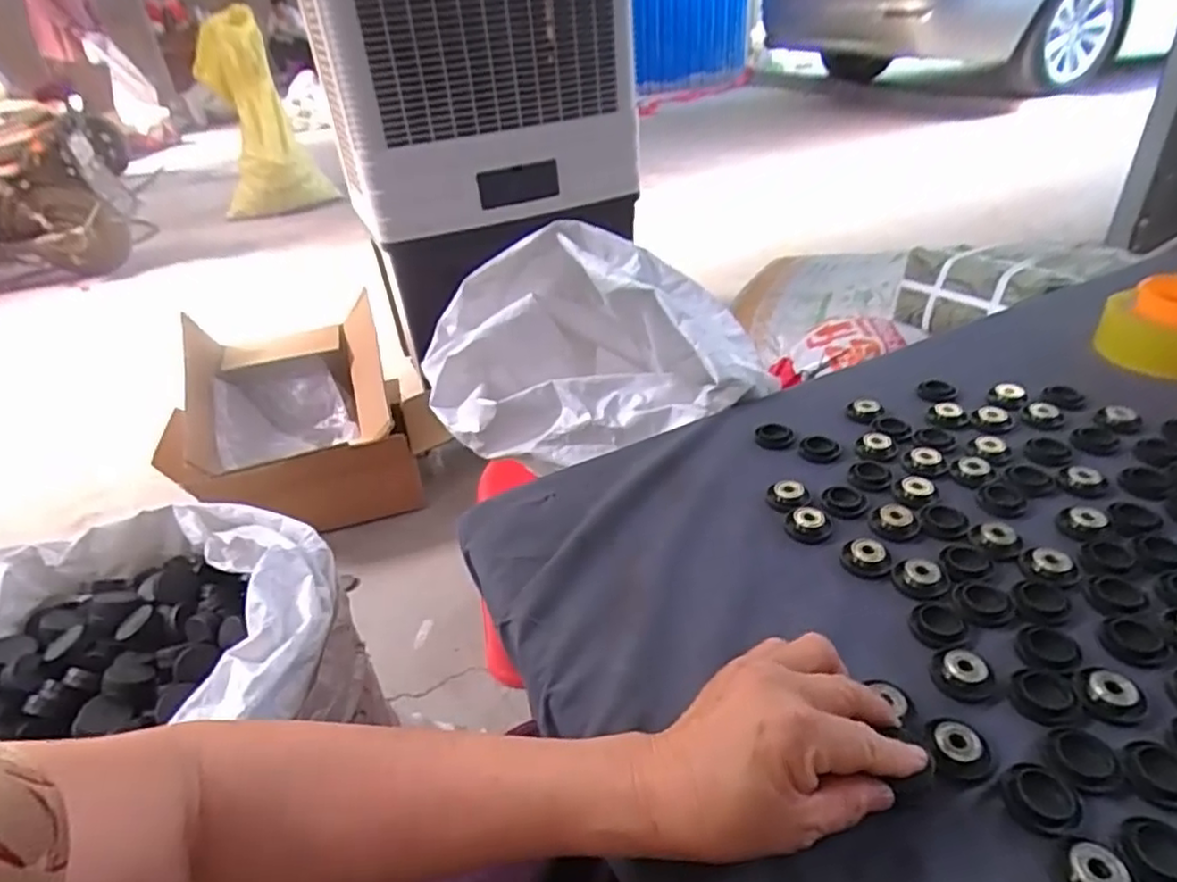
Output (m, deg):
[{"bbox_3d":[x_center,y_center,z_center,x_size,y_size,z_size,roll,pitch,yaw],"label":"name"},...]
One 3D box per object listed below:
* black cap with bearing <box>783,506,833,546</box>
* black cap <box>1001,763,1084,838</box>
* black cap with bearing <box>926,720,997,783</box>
[{"bbox_3d":[0.161,0.060,0.494,0.031,0.010,0.033,-5,33,3],"label":"black cap with bearing"},{"bbox_3d":[0.217,0.172,0.325,0.032,0.008,0.029,24,44,38],"label":"black cap"},{"bbox_3d":[0.191,0.158,0.347,0.029,0.011,0.031,-5,33,3],"label":"black cap with bearing"}]

